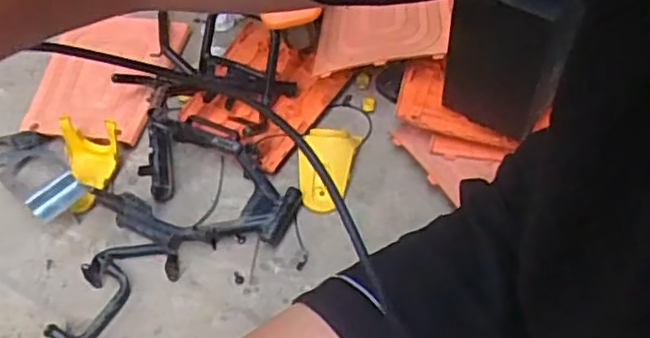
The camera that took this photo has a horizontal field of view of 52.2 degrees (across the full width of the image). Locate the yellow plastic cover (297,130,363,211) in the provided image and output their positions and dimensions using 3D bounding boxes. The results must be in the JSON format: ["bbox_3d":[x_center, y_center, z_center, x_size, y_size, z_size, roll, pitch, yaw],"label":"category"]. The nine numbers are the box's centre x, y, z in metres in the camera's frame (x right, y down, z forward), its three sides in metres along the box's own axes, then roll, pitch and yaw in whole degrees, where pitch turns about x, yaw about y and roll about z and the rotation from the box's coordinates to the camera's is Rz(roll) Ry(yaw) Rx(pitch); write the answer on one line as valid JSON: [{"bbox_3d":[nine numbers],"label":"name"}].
[{"bbox_3d":[0.010,-0.005,1.167,0.112,0.067,0.146,-5,53,0],"label":"yellow plastic cover"}]

